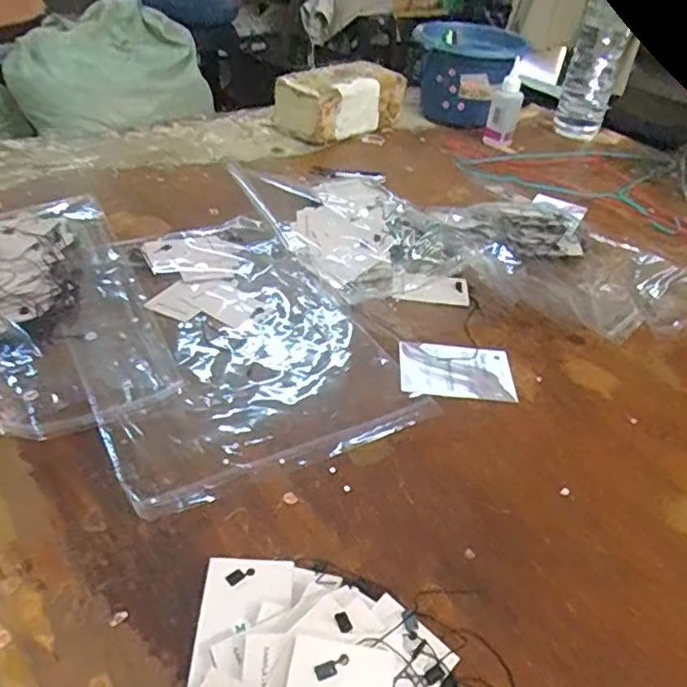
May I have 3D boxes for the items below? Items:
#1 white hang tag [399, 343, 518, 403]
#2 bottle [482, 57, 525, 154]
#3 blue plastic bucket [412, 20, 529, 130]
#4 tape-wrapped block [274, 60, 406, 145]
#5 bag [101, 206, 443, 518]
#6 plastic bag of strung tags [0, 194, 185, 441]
[{"bbox_3d":[0.102,0.027,0.558,0.101,0.006,0.073,4,38,-2],"label":"white hang tag"},{"bbox_3d":[0.253,-0.369,0.964,0.048,0.129,0.036,12,39,7],"label":"bottle"},{"bbox_3d":[0.206,-0.452,1.048,0.172,0.133,0.170,4,39,-3],"label":"blue plastic bucket"},{"bbox_3d":[-0.001,-0.383,0.975,0.207,0.088,0.102,-22,47,-31],"label":"tape-wrapped block"},{"bbox_3d":[-0.112,-0.012,0.564,0.239,0.025,0.340,-17,43,-27],"label":"bag"},{"bbox_3d":[-0.308,-0.034,0.552,0.239,0.035,0.334,-16,43,-25],"label":"plastic bag of strung tags"}]

